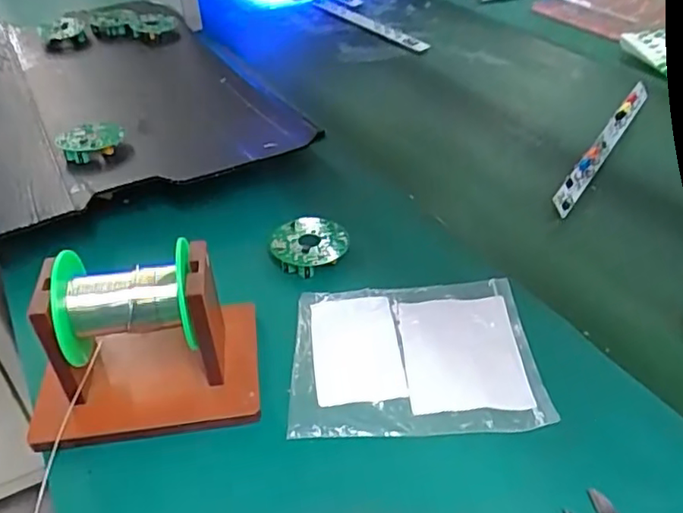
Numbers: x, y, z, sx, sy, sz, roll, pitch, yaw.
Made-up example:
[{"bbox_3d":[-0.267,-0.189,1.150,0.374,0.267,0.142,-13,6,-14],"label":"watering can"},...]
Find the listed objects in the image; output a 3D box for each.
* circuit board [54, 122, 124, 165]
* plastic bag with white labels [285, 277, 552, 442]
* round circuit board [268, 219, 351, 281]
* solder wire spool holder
[{"bbox_3d":[-0.246,-0.114,0.584,0.049,0.019,0.052,31,49,34],"label":"circuit board"},{"bbox_3d":[0.049,0.066,0.416,0.161,0.007,0.128,-2,39,0],"label":"plastic bag with white labels"},{"bbox_3d":[-0.026,-0.010,0.500,0.061,0.015,0.053,-22,43,-23],"label":"round circuit board"},{"bbox_3d":[-0.125,0.047,0.376,0.135,0.090,0.090,-6,39,-6],"label":"solder wire spool holder"}]

